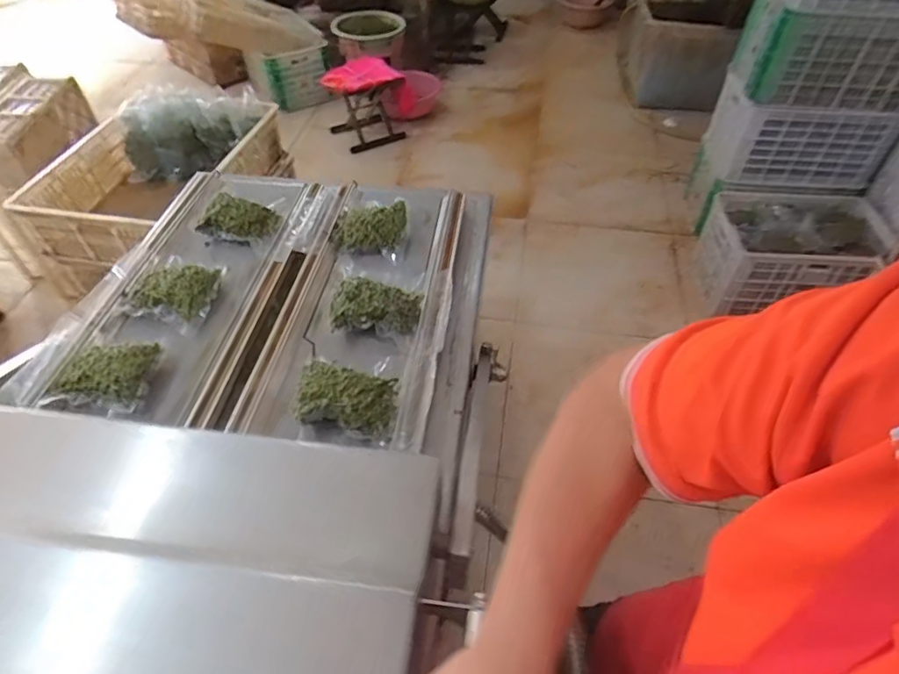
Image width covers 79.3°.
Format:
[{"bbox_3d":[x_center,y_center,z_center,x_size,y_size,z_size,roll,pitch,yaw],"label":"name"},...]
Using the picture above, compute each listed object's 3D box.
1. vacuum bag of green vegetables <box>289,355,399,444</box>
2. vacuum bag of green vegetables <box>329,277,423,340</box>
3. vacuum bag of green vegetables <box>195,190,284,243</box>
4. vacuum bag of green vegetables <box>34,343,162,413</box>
[{"bbox_3d":[-0.134,0.078,0.710,0.129,0.040,0.095,6,49,5],"label":"vacuum bag of green vegetables"},{"bbox_3d":[-0.109,-0.047,0.812,0.129,0.038,0.090,3,49,3],"label":"vacuum bag of green vegetables"},{"bbox_3d":[-0.372,-0.210,0.964,0.115,0.041,0.094,10,50,9],"label":"vacuum bag of green vegetables"},{"bbox_3d":[-0.472,0.048,0.736,0.125,0.032,0.111,2,49,2],"label":"vacuum bag of green vegetables"}]

